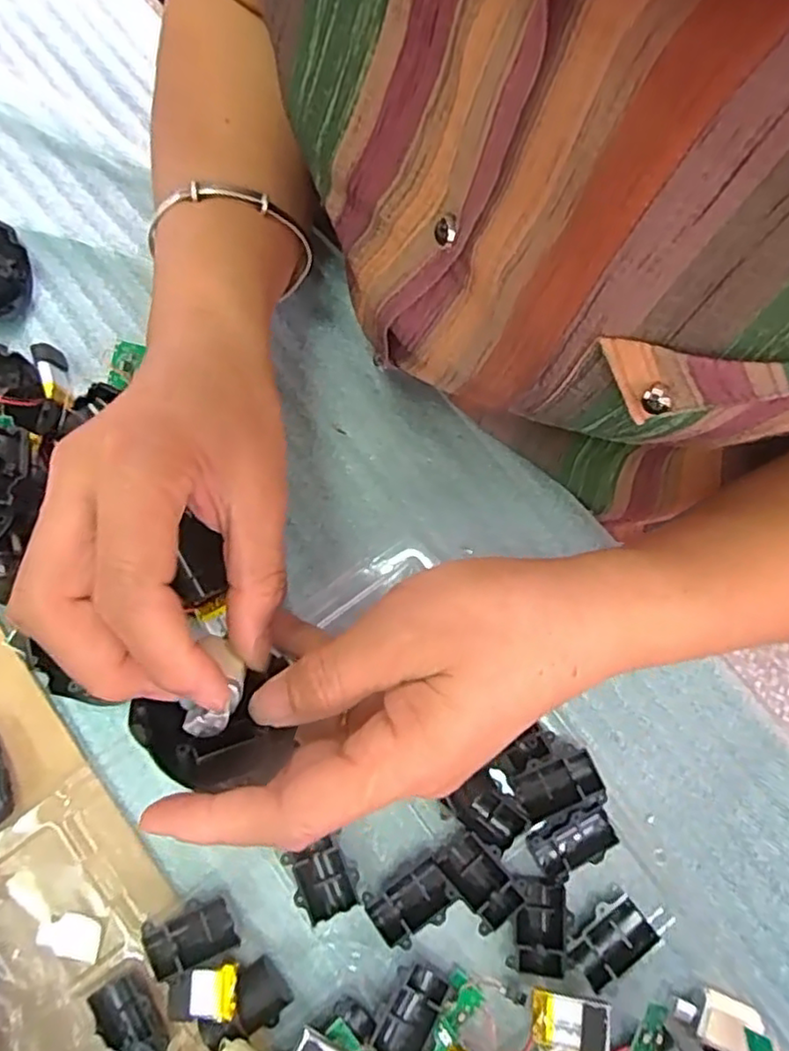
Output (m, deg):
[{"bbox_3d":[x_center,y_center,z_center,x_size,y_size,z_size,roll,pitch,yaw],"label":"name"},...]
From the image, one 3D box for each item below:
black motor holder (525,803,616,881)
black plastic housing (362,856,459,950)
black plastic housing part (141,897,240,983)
[{"bbox_3d":[0.081,0.144,0.303,0.037,0.011,0.024,-29,81,-5],"label":"black motor holder"},{"bbox_3d":[0.008,0.167,0.296,0.036,0.009,0.025,-32,81,-5],"label":"black plastic housing"},{"bbox_3d":[-0.090,0.180,0.296,0.036,0.013,0.024,-20,81,-3],"label":"black plastic housing part"}]

